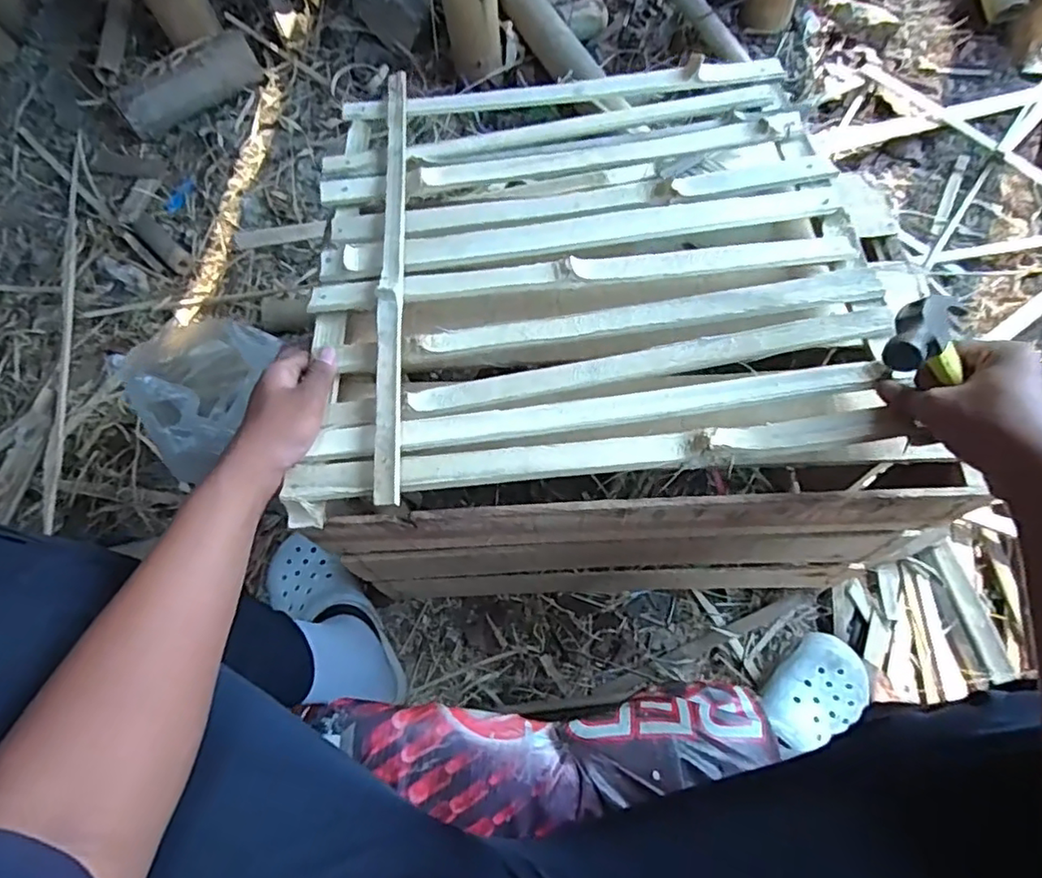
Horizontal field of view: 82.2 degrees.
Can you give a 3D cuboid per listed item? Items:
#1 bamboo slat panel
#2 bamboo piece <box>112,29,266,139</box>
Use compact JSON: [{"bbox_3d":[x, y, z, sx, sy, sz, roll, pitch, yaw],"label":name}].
[{"bbox_3d":[0.049,-0.180,0.574,0.501,0.054,0.481,-8,63,2],"label":"bamboo slat panel"},{"bbox_3d":[-0.616,-0.658,1.116,0.264,0.080,0.059,-36,74,-10],"label":"bamboo piece"}]

